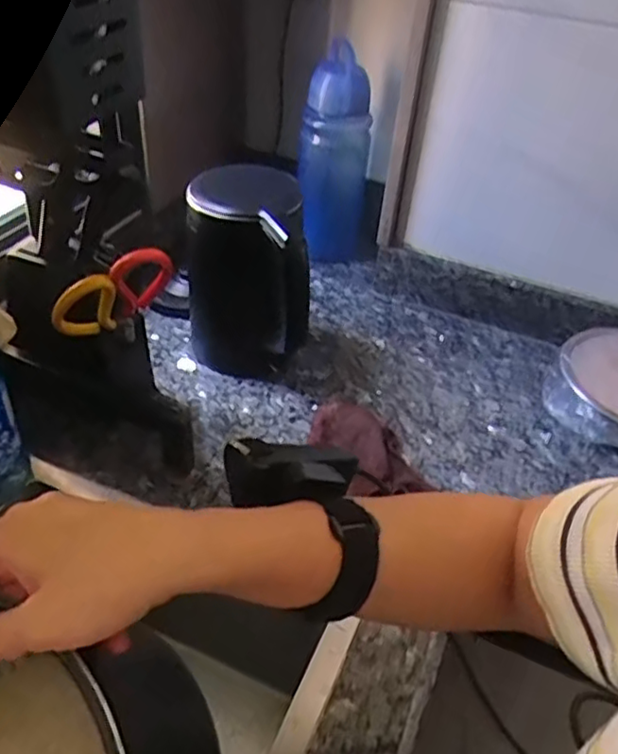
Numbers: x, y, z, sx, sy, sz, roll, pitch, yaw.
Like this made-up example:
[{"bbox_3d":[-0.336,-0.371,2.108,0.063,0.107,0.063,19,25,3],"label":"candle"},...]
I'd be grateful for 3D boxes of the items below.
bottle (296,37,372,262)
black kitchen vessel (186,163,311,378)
[{"bbox_3d":[0.040,-0.317,0.948,0.108,0.298,0.106,6,42,0],"label":"bottle"},{"bbox_3d":[-0.075,-0.106,0.748,0.124,0.242,0.136,-4,43,-11],"label":"black kitchen vessel"}]

